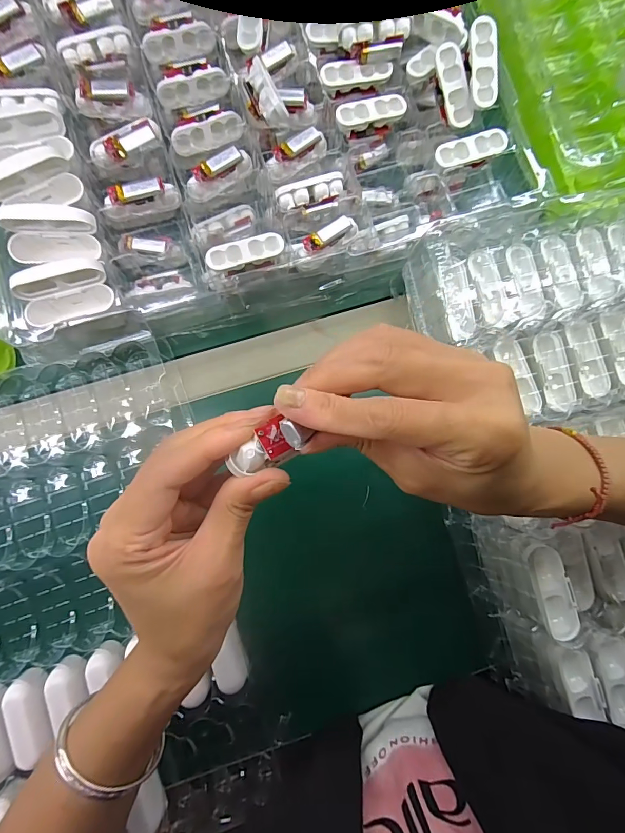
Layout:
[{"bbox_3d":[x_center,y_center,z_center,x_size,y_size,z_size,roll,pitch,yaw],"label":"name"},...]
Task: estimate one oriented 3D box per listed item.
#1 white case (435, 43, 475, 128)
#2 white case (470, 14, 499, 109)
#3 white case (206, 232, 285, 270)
[{"bbox_3d":[0.121,-0.280,0.330,0.020,0.008,0.064,-19,101,-3],"label":"white case"},{"bbox_3d":[0.138,-0.286,0.312,0.021,0.008,0.064,-7,101,-2],"label":"white case"},{"bbox_3d":[-0.055,-0.134,0.316,0.062,0.006,0.021,-19,86,-3],"label":"white case"}]

